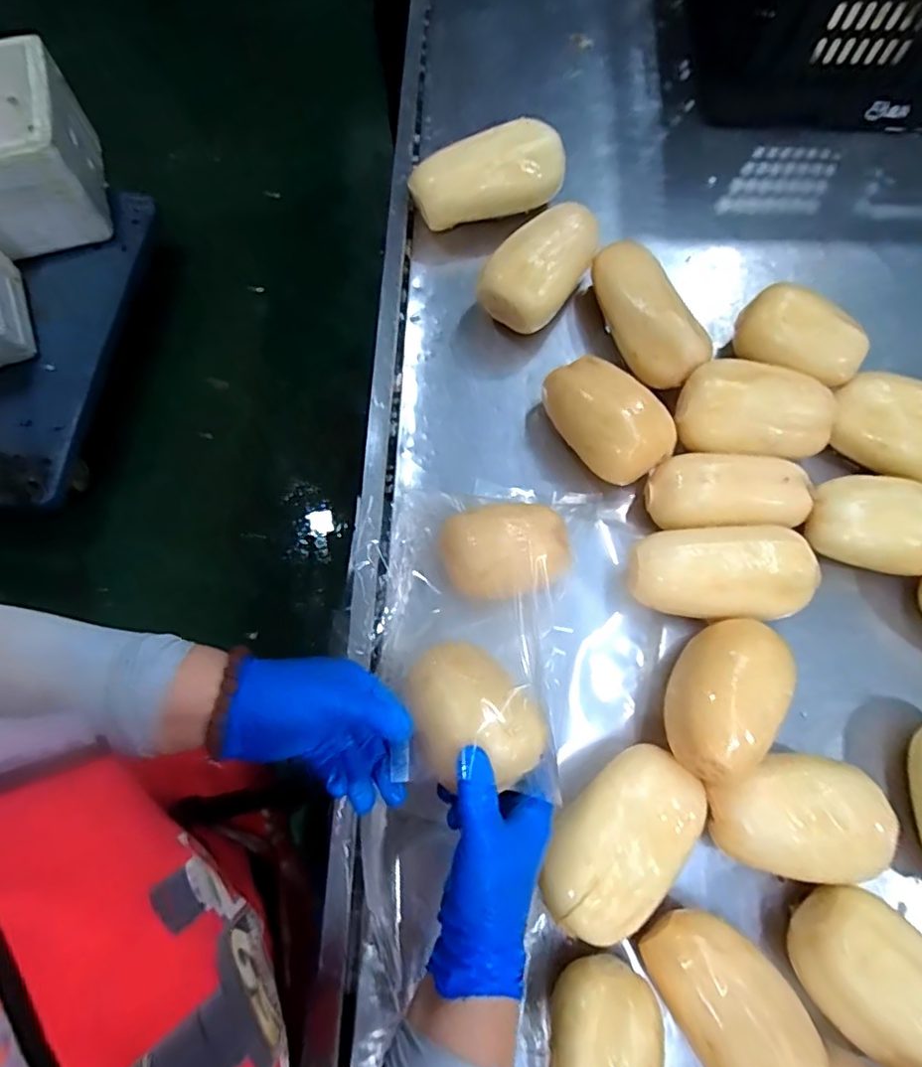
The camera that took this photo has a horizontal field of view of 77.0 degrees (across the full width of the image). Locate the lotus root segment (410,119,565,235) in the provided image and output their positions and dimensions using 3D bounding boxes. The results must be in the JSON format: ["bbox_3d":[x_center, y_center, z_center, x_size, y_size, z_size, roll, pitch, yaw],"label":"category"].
[{"bbox_3d":[0.028,-0.385,0.631,0.165,0.064,0.080,-12,73,-4],"label":"lotus root segment"}]

